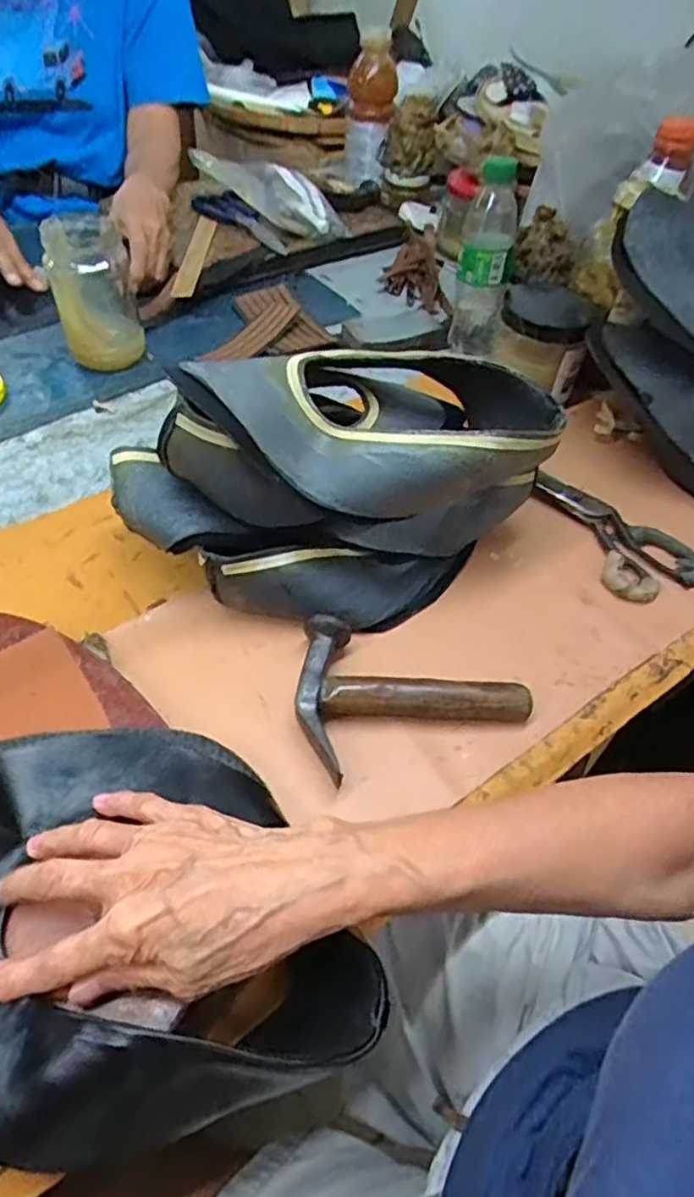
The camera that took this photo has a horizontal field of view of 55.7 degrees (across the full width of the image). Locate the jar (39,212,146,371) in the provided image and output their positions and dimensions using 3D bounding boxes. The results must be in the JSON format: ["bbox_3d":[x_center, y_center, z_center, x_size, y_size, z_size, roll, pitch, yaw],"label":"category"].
[{"bbox_3d":[-0.251,-0.302,0.649,0.074,0.120,0.074,-17,54,-17],"label":"jar"}]

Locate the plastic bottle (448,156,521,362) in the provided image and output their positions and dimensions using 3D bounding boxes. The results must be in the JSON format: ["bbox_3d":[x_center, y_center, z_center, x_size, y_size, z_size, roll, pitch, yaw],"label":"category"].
[{"bbox_3d":[0.138,-0.338,0.657,0.053,0.174,0.054,11,51,5],"label":"plastic bottle"}]

